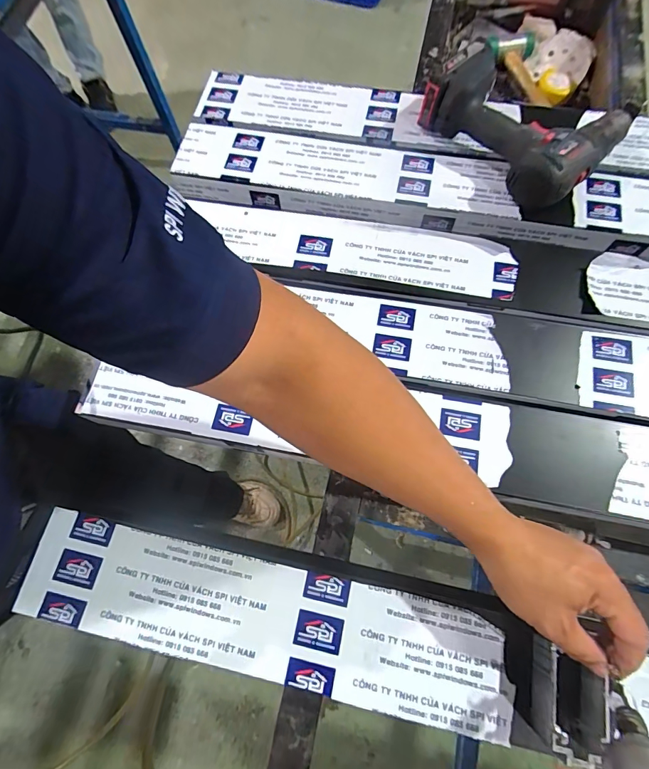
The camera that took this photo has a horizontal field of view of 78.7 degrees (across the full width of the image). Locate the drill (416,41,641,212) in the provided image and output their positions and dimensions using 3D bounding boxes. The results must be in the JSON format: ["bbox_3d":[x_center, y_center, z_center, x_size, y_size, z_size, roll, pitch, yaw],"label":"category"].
[{"bbox_3d":[0.260,-0.349,0.525,0.166,0.081,0.222,-42,73,-13],"label":"drill"}]

